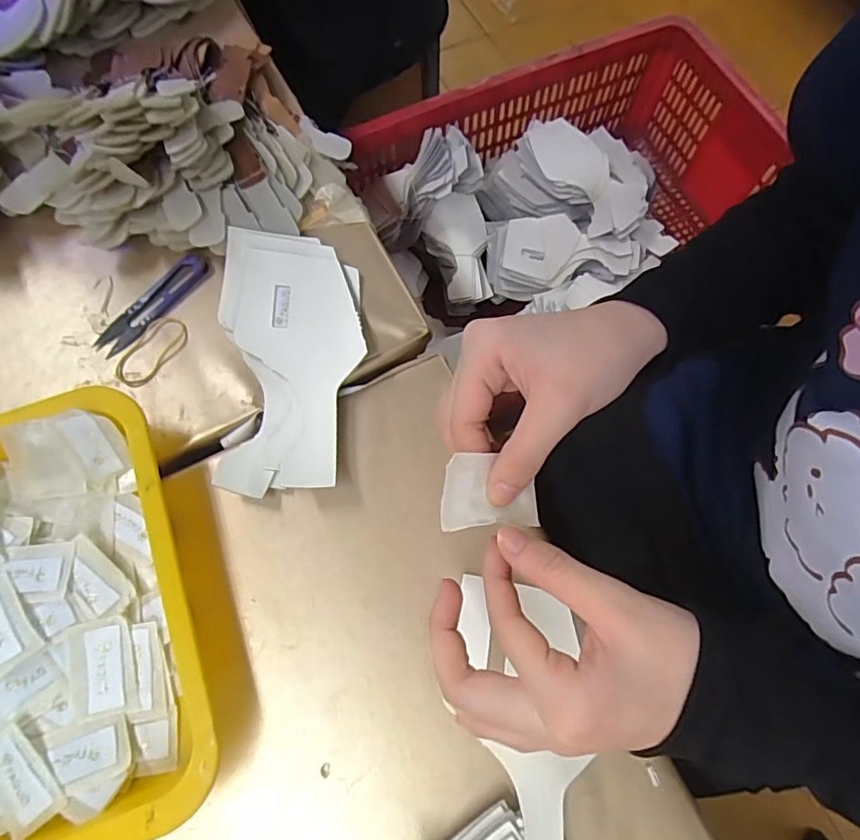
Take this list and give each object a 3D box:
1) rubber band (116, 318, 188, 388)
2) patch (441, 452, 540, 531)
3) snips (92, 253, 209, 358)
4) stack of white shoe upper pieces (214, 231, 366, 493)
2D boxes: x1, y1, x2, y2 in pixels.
[{"bbox_3d":[-0.208,-0.051,0.399,0.030,0.004,0.060,33,74,11],"label":"rubber band"},{"bbox_3d":[0.029,0.033,0.248,0.051,0.006,0.033,3,89,-31],"label":"patch"},{"bbox_3d":[-0.213,-0.089,0.408,0.027,0.008,0.101,34,74,11],"label":"snips"},{"bbox_3d":[-0.100,-0.048,0.390,0.098,0.027,0.199,-4,71,-1],"label":"stack of white shoe upper pieces"}]

